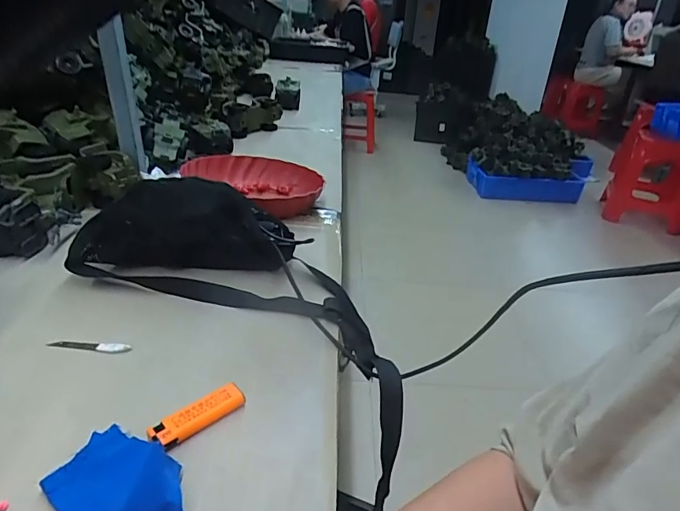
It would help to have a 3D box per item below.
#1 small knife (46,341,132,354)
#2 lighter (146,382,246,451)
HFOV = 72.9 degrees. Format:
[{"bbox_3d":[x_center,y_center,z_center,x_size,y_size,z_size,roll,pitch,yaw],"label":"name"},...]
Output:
[{"bbox_3d":[-0.254,0.091,0.466,0.080,0.004,0.011,4,30,0],"label":"small knife"},{"bbox_3d":[-0.119,0.135,0.389,0.078,0.012,0.023,-23,40,-38],"label":"lighter"}]

